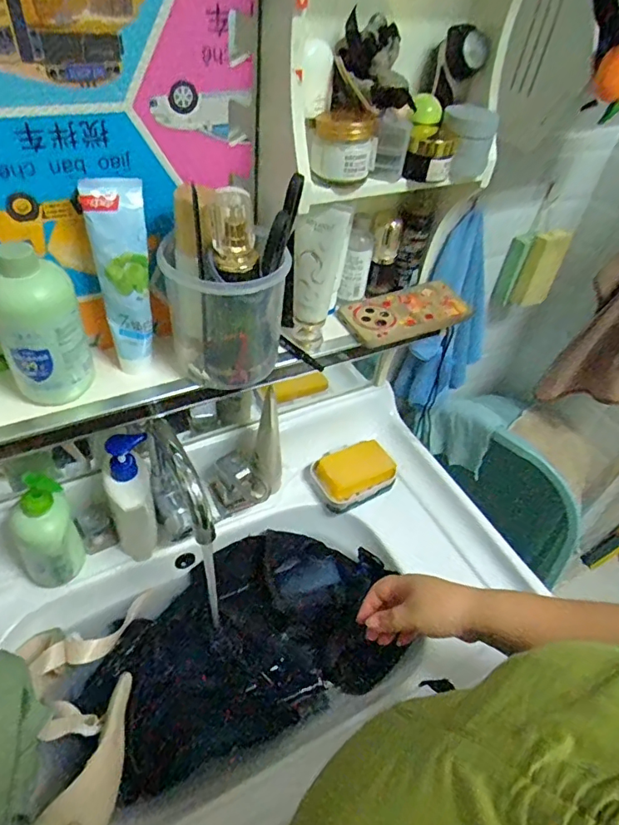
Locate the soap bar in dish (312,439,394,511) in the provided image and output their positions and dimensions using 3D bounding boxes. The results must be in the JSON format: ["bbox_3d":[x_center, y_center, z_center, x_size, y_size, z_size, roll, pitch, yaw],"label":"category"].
[{"bbox_3d":[0.068,0.093,0.804,0.128,0.043,0.090,-14,49,-20],"label":"soap bar in dish"}]

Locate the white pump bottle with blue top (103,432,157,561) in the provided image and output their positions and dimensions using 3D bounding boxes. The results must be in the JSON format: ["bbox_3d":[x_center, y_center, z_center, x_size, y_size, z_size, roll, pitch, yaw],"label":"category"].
[{"bbox_3d":[-0.218,0.106,0.638,0.054,0.189,0.083,-8,47,-15],"label":"white pump bottle with blue top"}]

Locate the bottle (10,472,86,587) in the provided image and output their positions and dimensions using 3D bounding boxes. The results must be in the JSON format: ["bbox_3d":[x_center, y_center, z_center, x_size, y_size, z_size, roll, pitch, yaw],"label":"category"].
[{"bbox_3d":[-0.307,0.140,0.599,0.069,0.151,0.059,-25,54,-28],"label":"bottle"}]

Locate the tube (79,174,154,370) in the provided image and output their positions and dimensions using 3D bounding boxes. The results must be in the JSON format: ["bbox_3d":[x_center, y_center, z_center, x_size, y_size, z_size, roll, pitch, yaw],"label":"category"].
[{"bbox_3d":[-0.172,-0.119,0.482,0.047,0.184,0.033,-8,47,-15],"label":"tube"}]

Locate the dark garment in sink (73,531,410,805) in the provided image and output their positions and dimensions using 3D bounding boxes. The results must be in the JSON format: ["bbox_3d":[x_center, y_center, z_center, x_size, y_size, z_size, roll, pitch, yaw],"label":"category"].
[{"bbox_3d":[-0.080,0.294,0.686,0.387,0.057,0.232,-14,49,-21],"label":"dark garment in sink"}]

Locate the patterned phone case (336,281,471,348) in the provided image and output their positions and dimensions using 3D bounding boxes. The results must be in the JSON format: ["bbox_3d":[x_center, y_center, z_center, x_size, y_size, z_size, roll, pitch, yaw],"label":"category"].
[{"bbox_3d":[0.124,-0.125,0.652,0.166,0.012,0.079,-17,59,-17],"label":"patterned phone case"}]

